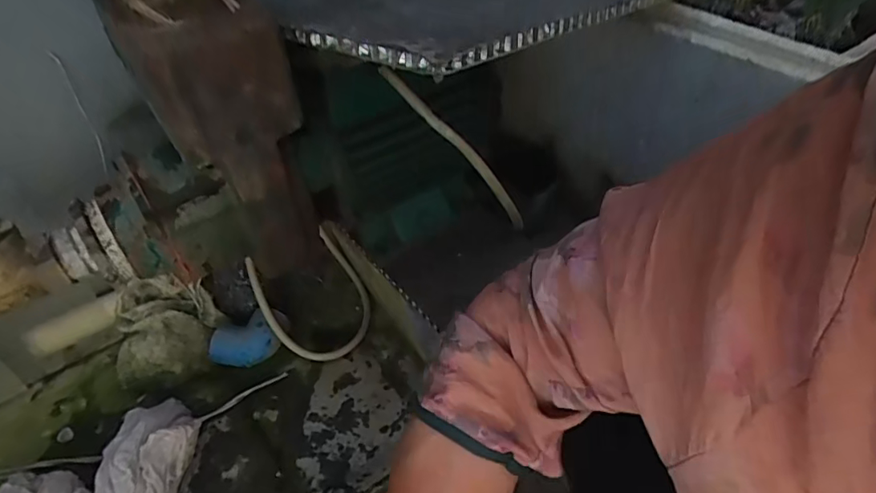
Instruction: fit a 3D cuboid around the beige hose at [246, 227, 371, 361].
[{"bbox_3d":[-0.125,0.056,0.556,0.116,0.044,0.126,16,52,-21],"label":"beige hose"}]

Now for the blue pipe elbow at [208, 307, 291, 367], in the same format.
[{"bbox_3d":[-0.181,0.093,0.521,0.076,0.042,0.038,-17,42,-12],"label":"blue pipe elbow"}]

